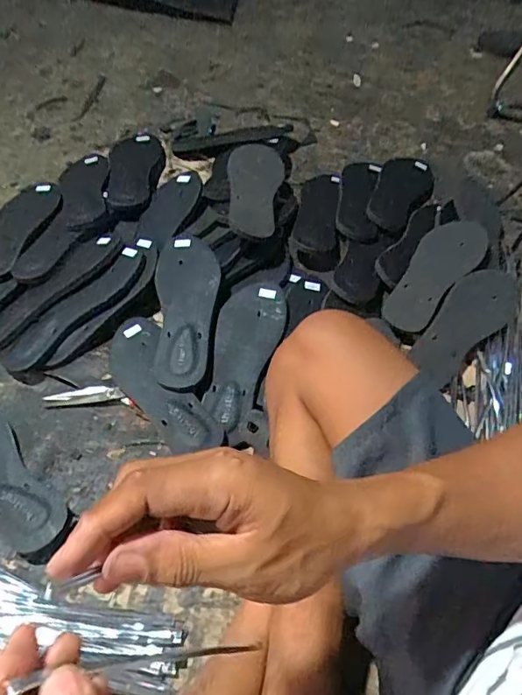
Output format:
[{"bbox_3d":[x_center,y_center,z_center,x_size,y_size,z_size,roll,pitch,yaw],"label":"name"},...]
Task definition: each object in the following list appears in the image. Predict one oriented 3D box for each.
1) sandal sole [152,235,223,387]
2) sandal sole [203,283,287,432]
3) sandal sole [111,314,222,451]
[{"bbox_3d":[-0.114,-0.058,0.711,0.094,0.013,0.239,1,66,9],"label":"sandal sole"},{"bbox_3d":[-0.023,0.008,0.698,0.090,0.014,0.224,10,65,2],"label":"sandal sole"},{"bbox_3d":[-0.141,0.051,0.675,0.081,0.028,0.222,-26,63,-19],"label":"sandal sole"}]

